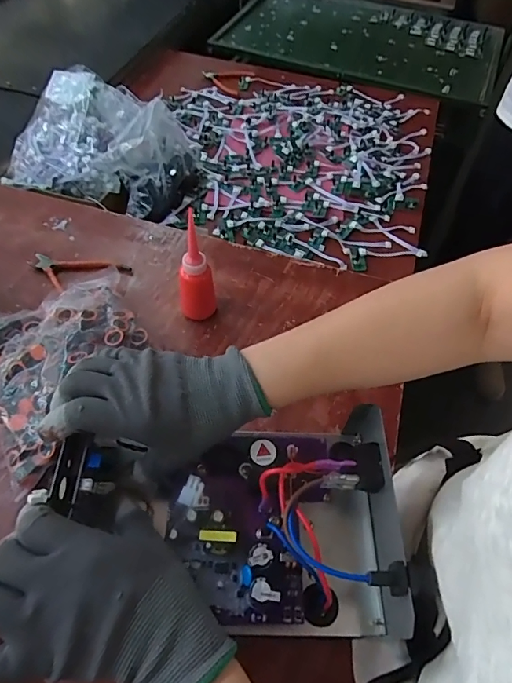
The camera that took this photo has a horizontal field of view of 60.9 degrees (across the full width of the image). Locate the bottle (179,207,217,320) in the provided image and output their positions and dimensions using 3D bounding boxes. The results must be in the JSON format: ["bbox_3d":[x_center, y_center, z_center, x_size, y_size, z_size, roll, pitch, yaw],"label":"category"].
[{"bbox_3d":[-0.076,-0.082,0.567,0.045,0.133,0.047,-1,56,-4],"label":"bottle"}]

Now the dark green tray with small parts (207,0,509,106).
[{"bbox_3d":[0.338,-0.968,1.381,0.825,0.061,0.598,22,57,12],"label":"dark green tray with small parts"}]

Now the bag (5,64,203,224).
[{"bbox_3d":[-0.291,-0.418,0.871,0.342,0.134,0.329,13,56,6],"label":"bag"}]

